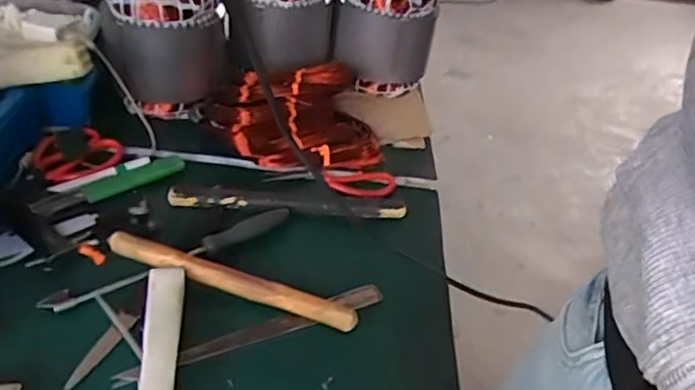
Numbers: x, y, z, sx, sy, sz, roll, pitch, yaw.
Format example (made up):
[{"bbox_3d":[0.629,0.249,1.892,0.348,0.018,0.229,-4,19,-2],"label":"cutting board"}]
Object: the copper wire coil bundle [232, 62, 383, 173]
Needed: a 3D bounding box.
[{"bbox_3d":[-0.055,-0.106,0.824,0.194,0.072,0.166,2,40,-7],"label":"copper wire coil bundle"}]

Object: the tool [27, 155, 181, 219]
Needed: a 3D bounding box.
[{"bbox_3d":[-0.266,-0.014,0.705,0.170,0.018,0.024,-26,44,-37],"label":"tool"}]

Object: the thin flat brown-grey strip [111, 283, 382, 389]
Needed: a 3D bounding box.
[{"bbox_3d":[-0.079,0.125,0.572,0.255,0.009,0.025,-17,42,-27],"label":"thin flat brown-grey strip"}]

